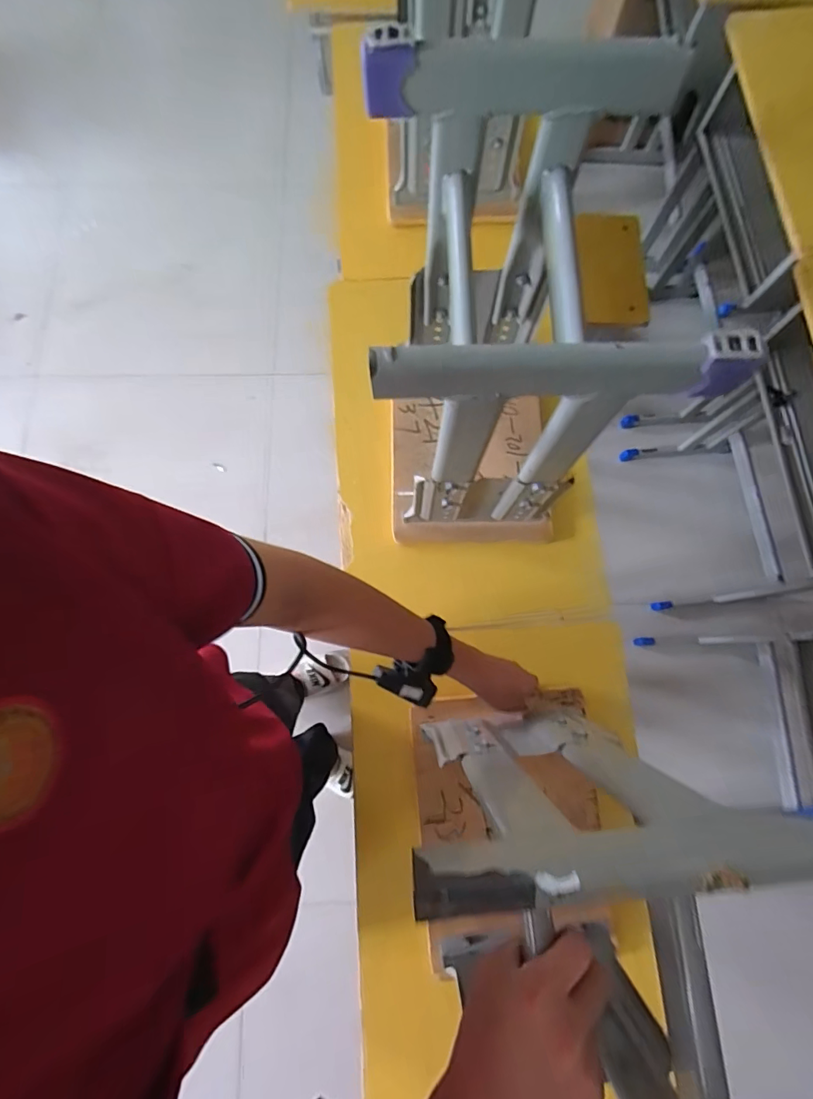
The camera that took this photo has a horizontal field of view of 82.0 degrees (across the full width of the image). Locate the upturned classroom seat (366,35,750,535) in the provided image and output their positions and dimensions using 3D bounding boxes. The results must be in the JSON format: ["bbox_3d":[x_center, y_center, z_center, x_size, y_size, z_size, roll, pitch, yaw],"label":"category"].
[{"bbox_3d":[0.099,-0.209,0.535,0.259,0.417,0.303,0,77,-1],"label":"upturned classroom seat"}]

